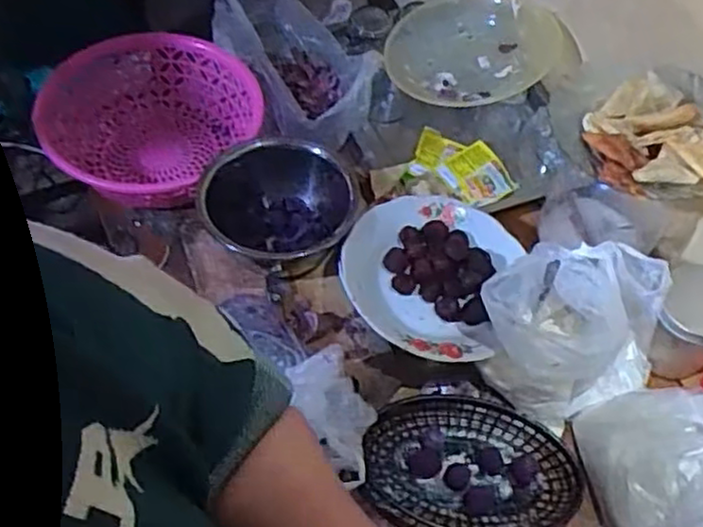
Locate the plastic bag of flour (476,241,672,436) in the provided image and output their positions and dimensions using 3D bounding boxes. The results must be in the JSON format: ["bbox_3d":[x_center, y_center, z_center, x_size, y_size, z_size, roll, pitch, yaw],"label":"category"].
[{"bbox_3d":[0.229,0.070,0.749,0.175,0.134,0.154,-38,67,-24],"label":"plastic bag of flour"}]

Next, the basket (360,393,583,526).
[{"bbox_3d":[0.121,0.210,0.728,0.209,0.031,0.141,9,57,1],"label":"basket"}]

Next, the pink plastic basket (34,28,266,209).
[{"bbox_3d":[-0.291,-0.184,0.930,0.294,0.113,0.268,23,59,10],"label":"pink plastic basket"}]

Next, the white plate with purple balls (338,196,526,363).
[{"bbox_3d":[0.079,0.011,0.786,0.181,0.035,0.199,2,57,-3],"label":"white plate with purple balls"}]

